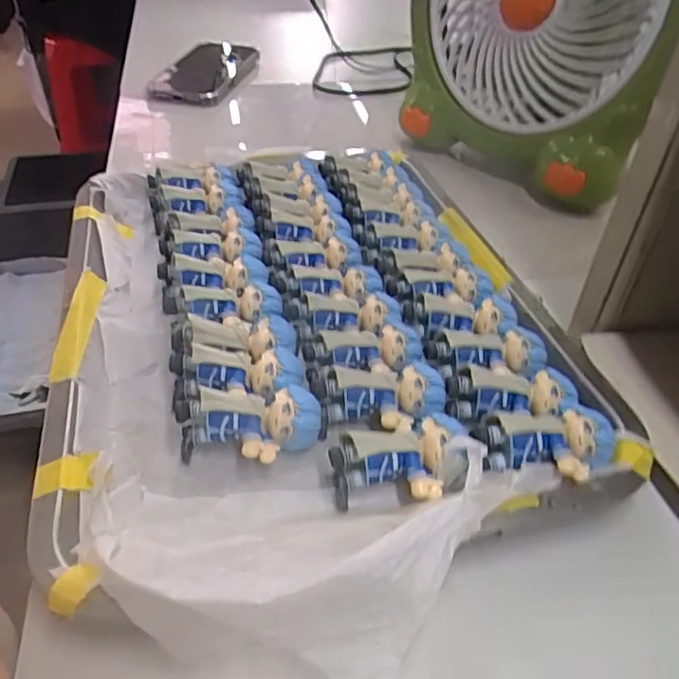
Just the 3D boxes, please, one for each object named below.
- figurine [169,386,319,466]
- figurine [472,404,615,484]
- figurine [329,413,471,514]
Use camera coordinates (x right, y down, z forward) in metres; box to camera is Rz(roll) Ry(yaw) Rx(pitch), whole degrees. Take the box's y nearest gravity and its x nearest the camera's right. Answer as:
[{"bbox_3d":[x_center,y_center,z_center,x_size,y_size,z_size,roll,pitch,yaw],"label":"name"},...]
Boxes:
[{"bbox_3d":[-0.041,0.039,0.260,0.063,0.026,0.029,-4,42,-9],"label":"figurine"},{"bbox_3d":[0.089,0.046,0.248,0.056,0.015,0.031,-4,42,-9],"label":"figurine"},{"bbox_3d":[0.025,0.048,0.248,0.057,0.017,0.039,-3,42,-7],"label":"figurine"}]

